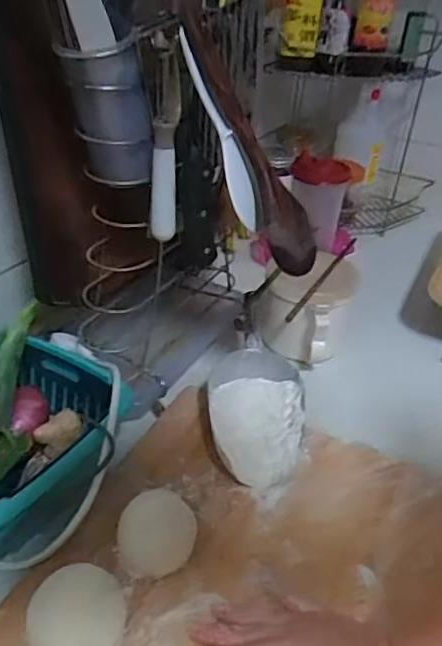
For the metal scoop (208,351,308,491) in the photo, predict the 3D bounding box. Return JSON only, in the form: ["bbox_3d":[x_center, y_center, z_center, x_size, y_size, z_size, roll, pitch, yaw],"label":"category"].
[{"bbox_3d":[0.037,0.092,0.598,0.094,0.050,0.147,1,33,-5],"label":"metal scoop"}]

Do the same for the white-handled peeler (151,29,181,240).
[{"bbox_3d":[-0.047,-0.150,0.493,0.021,0.165,0.019,-16,38,-27],"label":"white-handled peeler"}]

